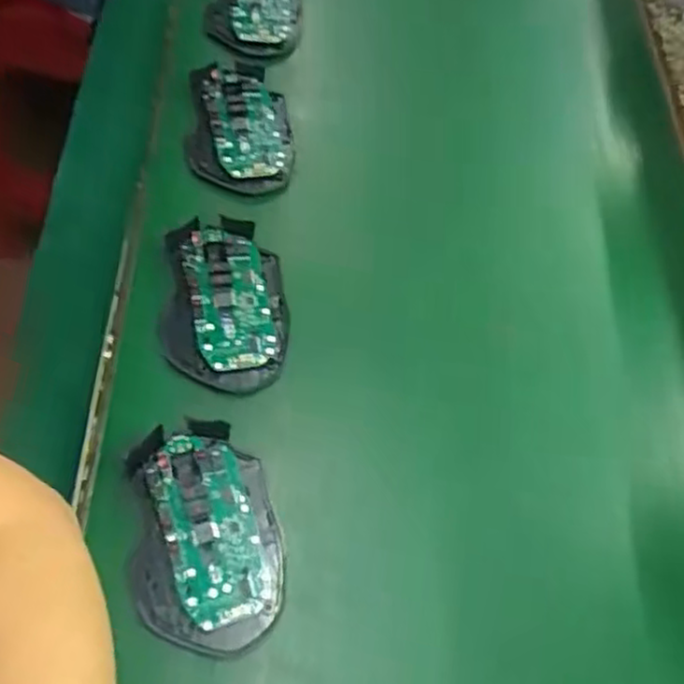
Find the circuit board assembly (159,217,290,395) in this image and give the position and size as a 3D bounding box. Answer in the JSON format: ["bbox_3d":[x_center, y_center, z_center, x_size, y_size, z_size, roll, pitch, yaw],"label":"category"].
[{"bbox_3d":[-0.072,-0.025,0.448,0.072,0.015,0.122,-3,60,-4],"label":"circuit board assembly"}]

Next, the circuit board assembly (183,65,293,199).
[{"bbox_3d":[-0.074,-0.154,0.532,0.074,0.020,0.131,-1,60,-3],"label":"circuit board assembly"}]

